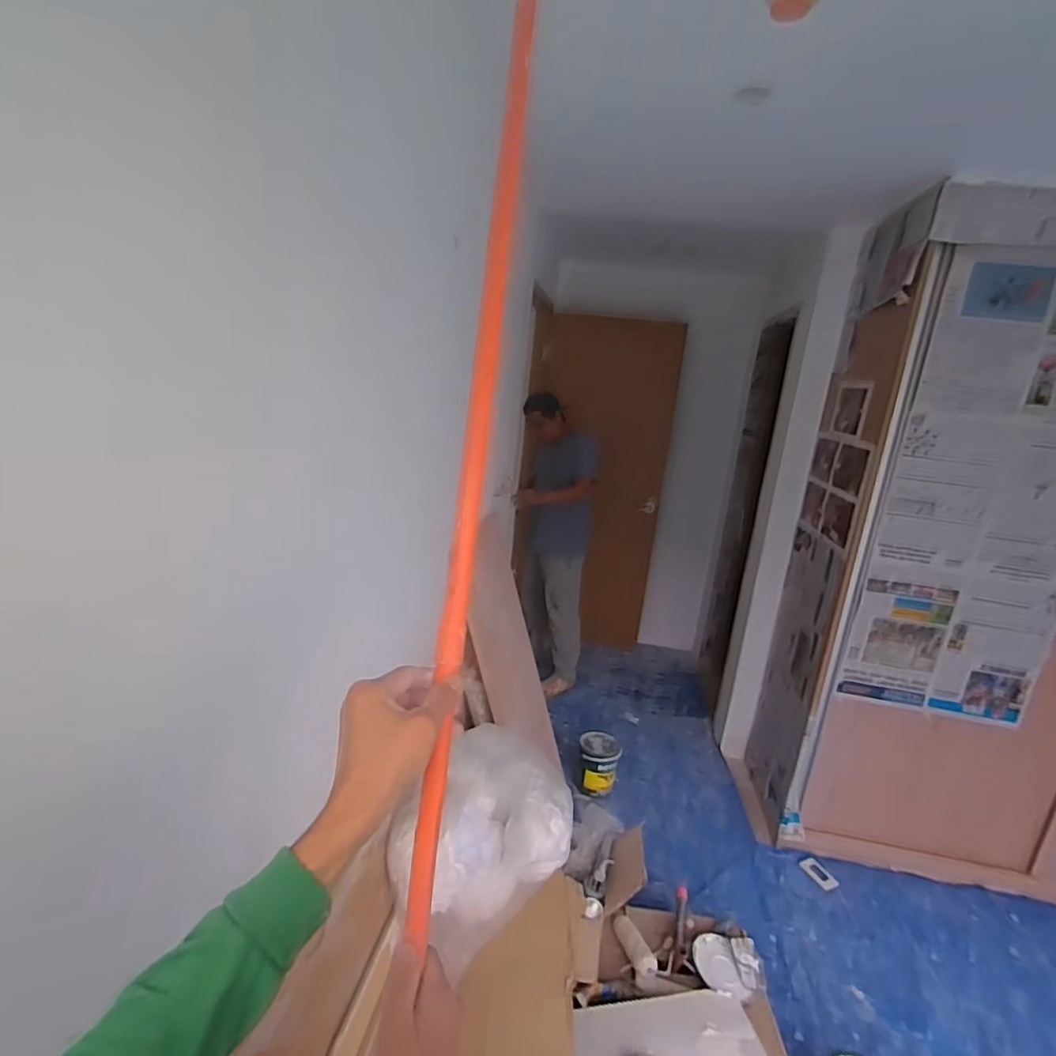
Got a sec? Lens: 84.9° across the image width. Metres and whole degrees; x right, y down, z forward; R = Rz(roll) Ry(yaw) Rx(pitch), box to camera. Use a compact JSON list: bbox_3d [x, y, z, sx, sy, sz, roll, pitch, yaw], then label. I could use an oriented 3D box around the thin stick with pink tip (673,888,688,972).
[{"bbox_3d":[0.413,1.074,1.555,0.029,0.034,0.248,10,15,15],"label":"thin stick with pink tip"}]

